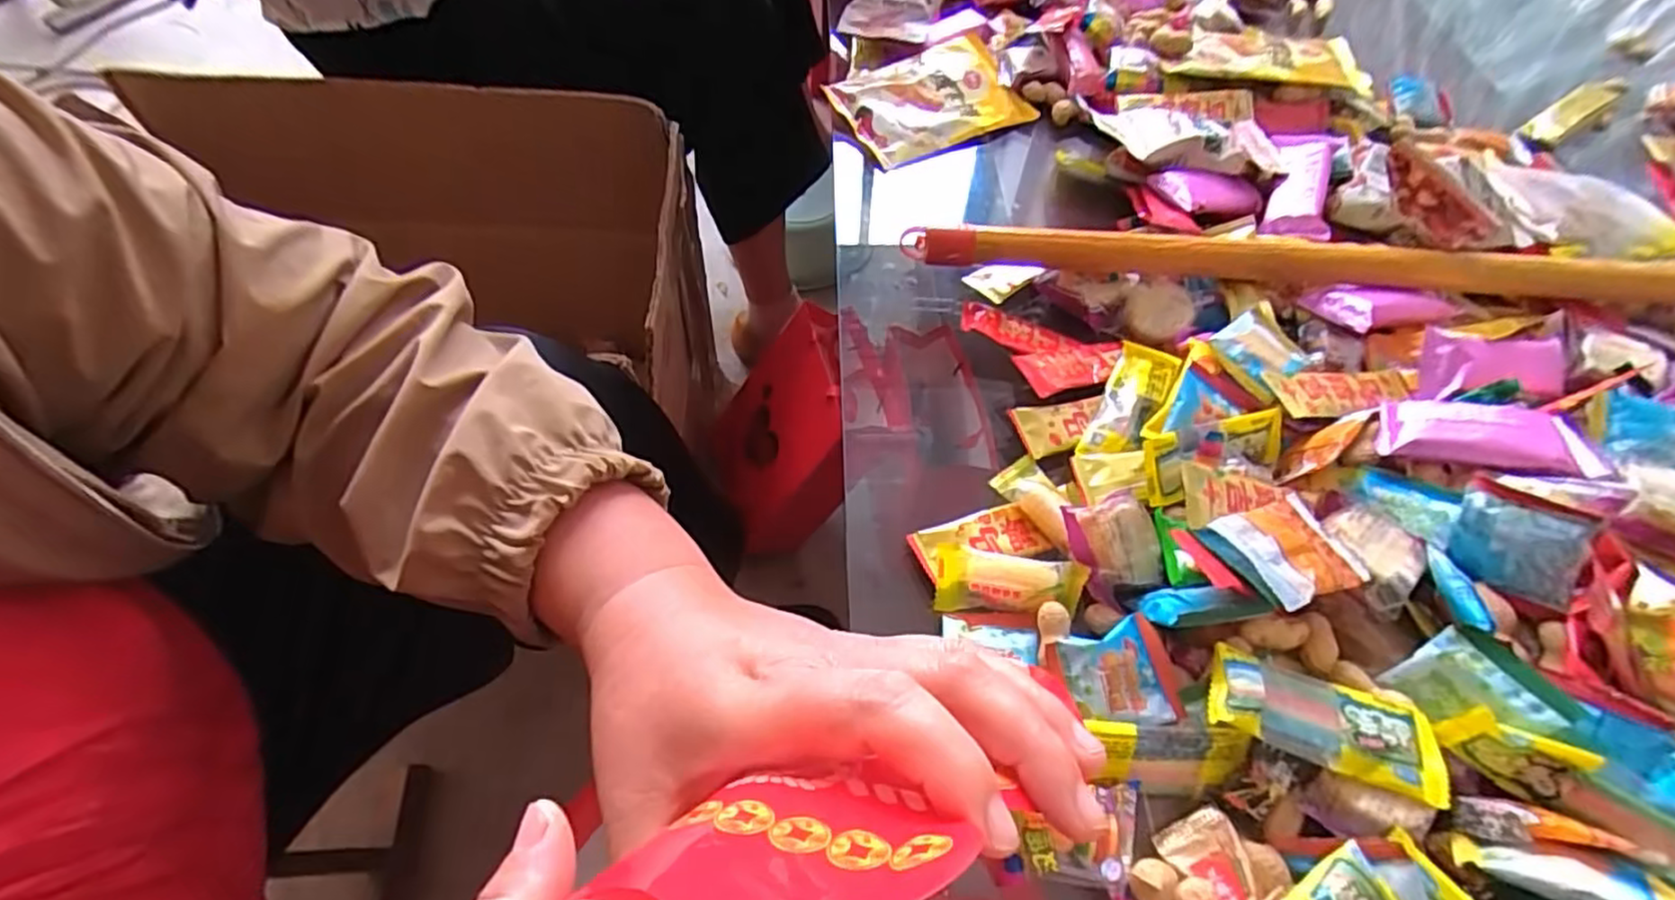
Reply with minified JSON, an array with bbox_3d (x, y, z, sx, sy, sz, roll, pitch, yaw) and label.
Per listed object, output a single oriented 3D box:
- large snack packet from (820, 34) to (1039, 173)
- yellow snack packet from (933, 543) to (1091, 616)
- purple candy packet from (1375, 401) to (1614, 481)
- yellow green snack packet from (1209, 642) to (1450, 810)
[{"bbox_3d":[0.075,-0.291,0.584,0.139,0.039,0.099,-19,61,-15],"label":"large snack packet"},{"bbox_3d":[0.086,0.065,0.356,0.070,0.019,0.032,6,57,0],"label":"yellow snack packet"},{"bbox_3d":[0.333,-0.009,0.365,0.086,0.008,0.038,10,55,27],"label":"purple candy packet"},{"bbox_3d":[0.205,0.113,0.298,0.092,0.013,0.037,19,58,9],"label":"yellow green snack packet"}]

